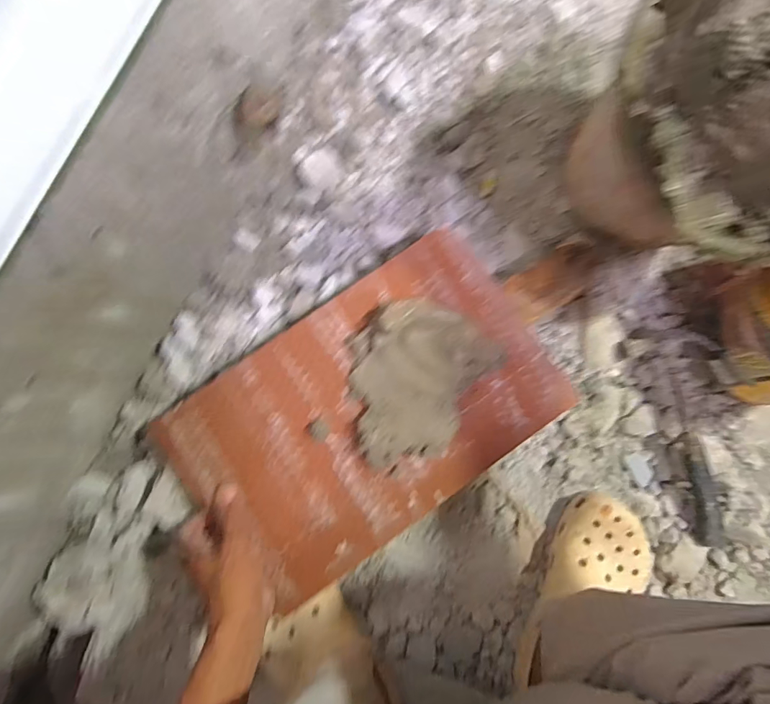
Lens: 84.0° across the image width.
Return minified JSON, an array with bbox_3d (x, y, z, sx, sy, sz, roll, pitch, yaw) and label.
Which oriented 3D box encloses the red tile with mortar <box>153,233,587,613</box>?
[{"bbox_3d":[-0.018,0.064,0.461,0.396,0.036,0.254,-35,87,-4],"label":"red tile with mortar"}]

